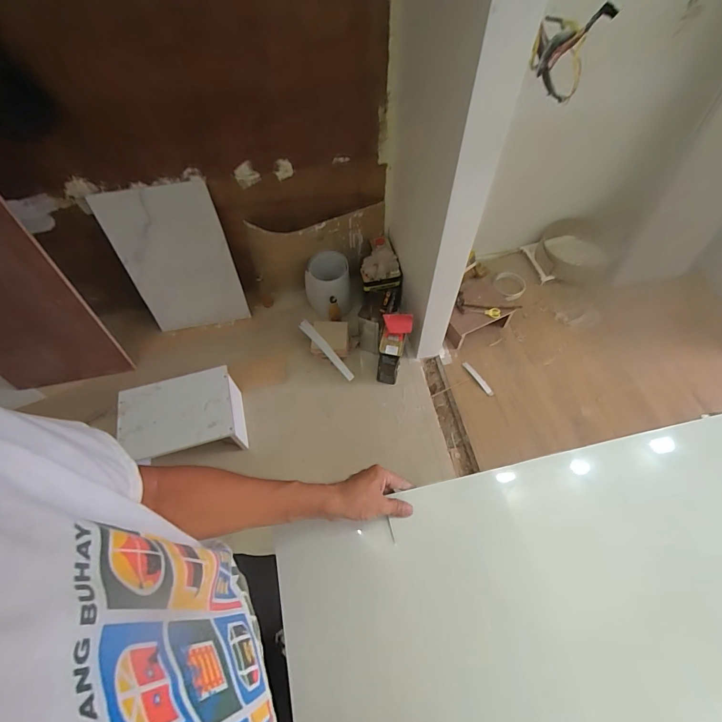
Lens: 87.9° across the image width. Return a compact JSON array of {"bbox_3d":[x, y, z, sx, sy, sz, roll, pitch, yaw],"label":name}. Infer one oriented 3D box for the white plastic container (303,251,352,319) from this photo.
[{"bbox_3d":[-0.145,-0.337,1.674,0.193,0.258,0.191,0,59,1],"label":"white plastic container"}]

